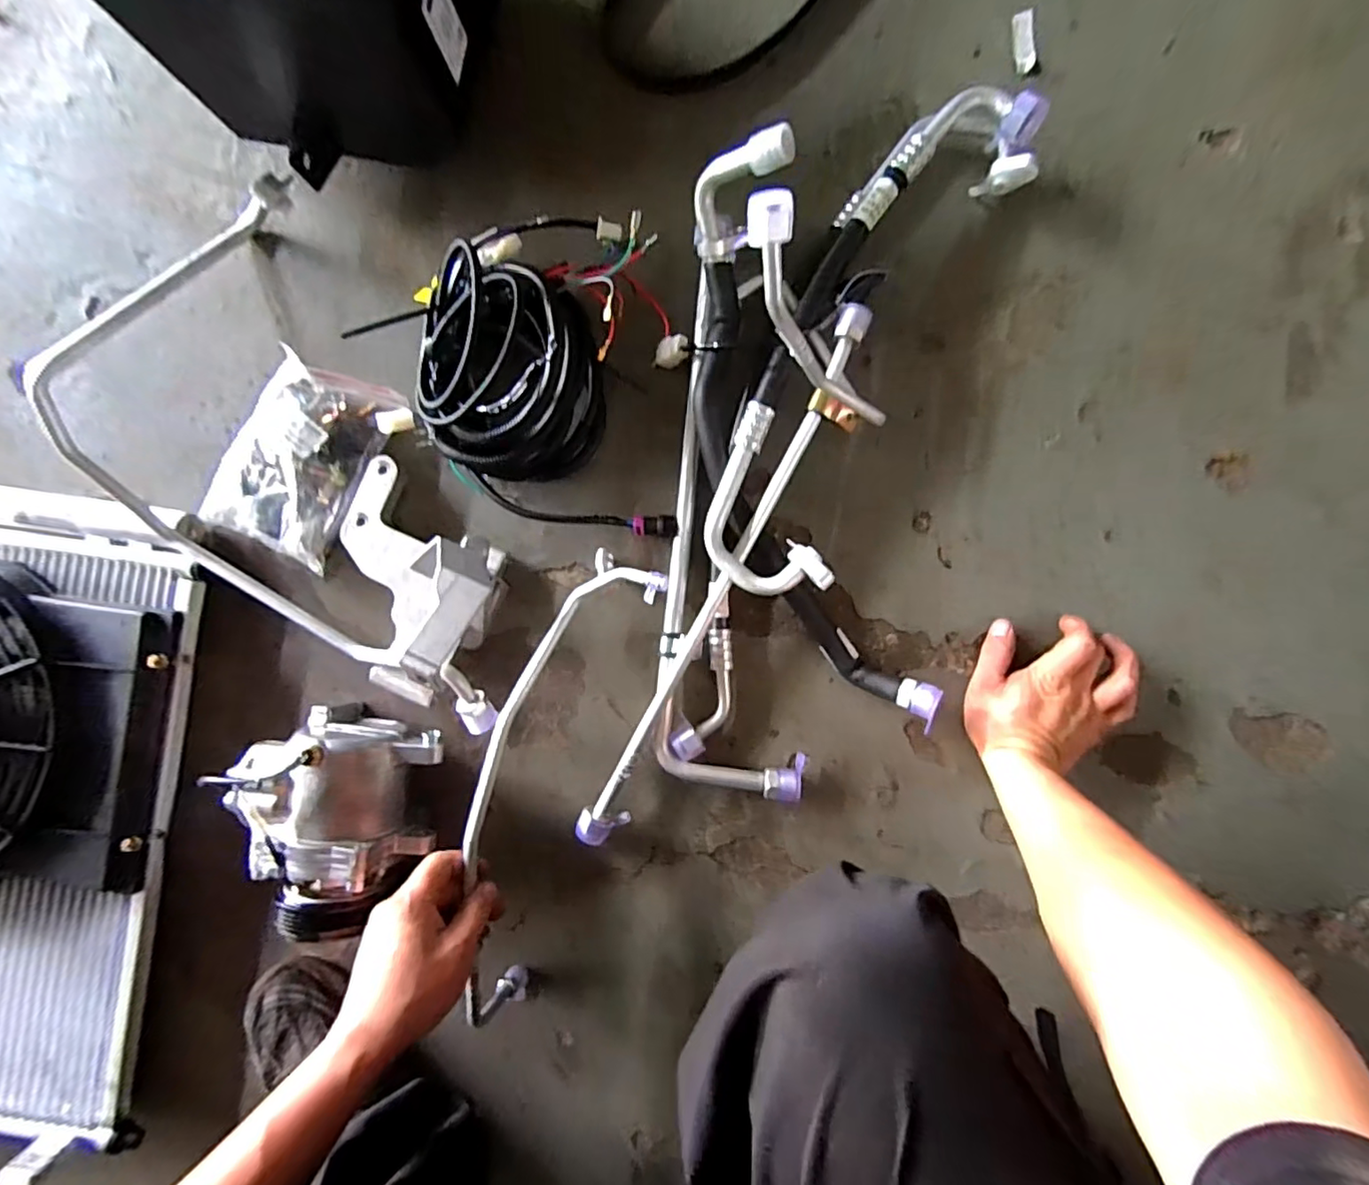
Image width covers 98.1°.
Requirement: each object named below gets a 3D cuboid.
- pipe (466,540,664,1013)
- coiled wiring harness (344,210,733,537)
[{"bbox_3d":[-0.117,0.161,0.509,0.099,0.092,0.402,16,87,1],"label":"pipe"},{"bbox_3d":[-0.106,-0.169,0.499,0.255,0.099,0.274,0,92,1],"label":"coiled wiring harness"}]

